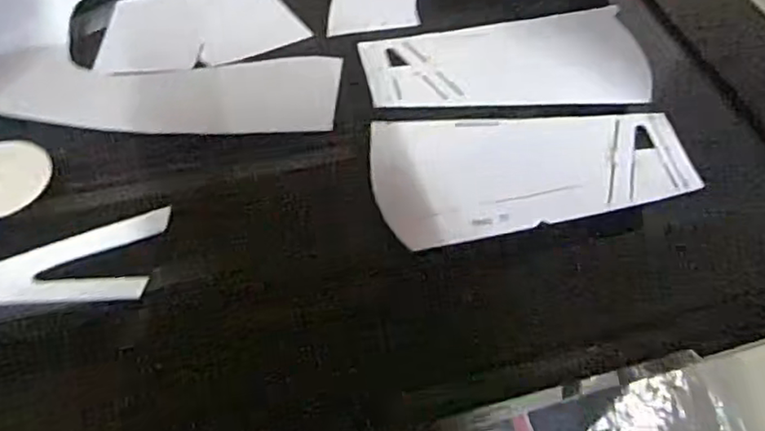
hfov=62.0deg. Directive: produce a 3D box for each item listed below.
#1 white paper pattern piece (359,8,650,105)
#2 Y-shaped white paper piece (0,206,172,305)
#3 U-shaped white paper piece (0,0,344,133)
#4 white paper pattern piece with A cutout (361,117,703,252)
[{"bbox_3d":[0.066,-0.083,0.341,0.149,0.004,0.073,-5,55,-6],"label":"white paper pattern piece"},{"bbox_3d":[-0.142,0.023,0.256,0.109,0.005,0.041,-13,42,-10],"label":"Y-shaped white paper piece"},{"bbox_3d":[-0.131,-0.116,0.352,0.203,0.011,0.192,-1,57,-6],"label":"U-shaped white paper piece"},{"bbox_3d":[0.071,-0.019,0.297,0.148,0.004,0.071,-2,53,-4],"label":"white paper pattern piece with A cutout"}]

